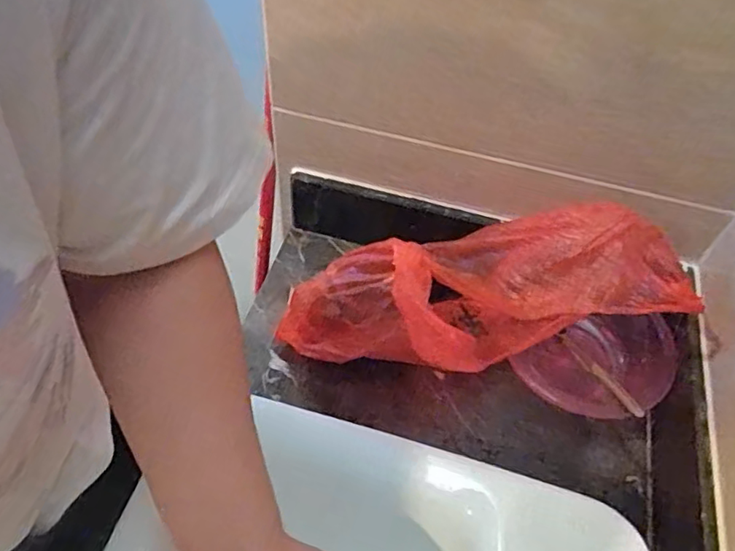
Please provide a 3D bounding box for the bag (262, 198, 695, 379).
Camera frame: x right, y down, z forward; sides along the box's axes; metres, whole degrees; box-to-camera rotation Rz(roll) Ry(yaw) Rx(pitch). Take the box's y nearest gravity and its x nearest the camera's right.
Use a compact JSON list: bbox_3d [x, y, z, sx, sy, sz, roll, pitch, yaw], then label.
[{"bbox_3d":[0.092,0.002,0.572,0.415,0.157,0.202,-10,53,6],"label":"bag"}]

